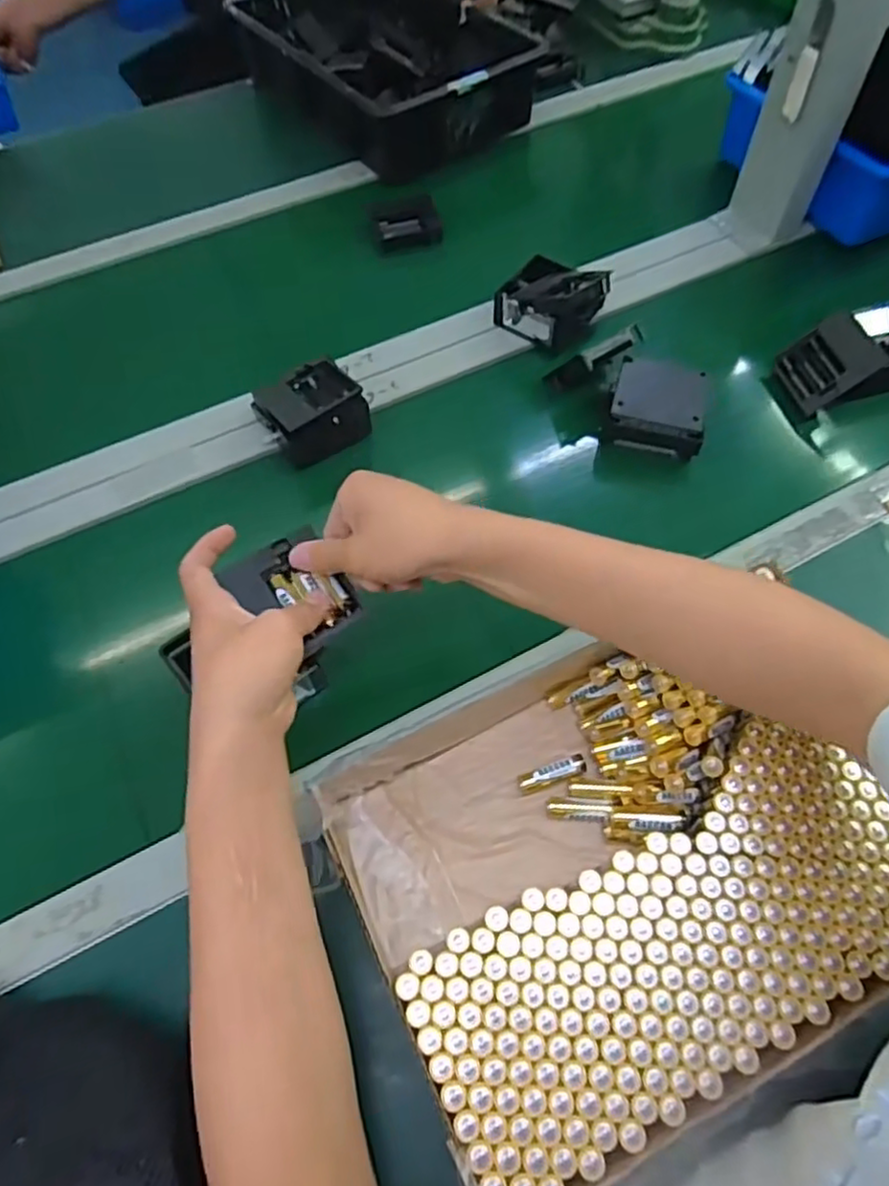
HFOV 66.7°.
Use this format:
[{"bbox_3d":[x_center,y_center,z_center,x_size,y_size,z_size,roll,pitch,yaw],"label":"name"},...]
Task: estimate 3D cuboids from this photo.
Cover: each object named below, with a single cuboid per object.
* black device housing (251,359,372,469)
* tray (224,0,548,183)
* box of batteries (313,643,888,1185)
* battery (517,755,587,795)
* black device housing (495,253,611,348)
[{"bbox_3d":[-0.124,-0.173,0.641,0.091,0.051,0.080,-26,63,-13],"label":"black device housing"},{"bbox_3d":[-0.079,-0.755,0.963,0.284,0.101,0.398,-33,64,-16],"label":"tray"},{"bbox_3d":[0.108,0.169,0.438,0.311,0.055,0.257,-25,62,-13],"label":"box of batteries"},{"bbox_3d":[0.077,0.129,0.482,0.049,0.014,0.014,-17,61,-9],"label":"battery"},{"bbox_3d":[0.114,-0.311,0.711,0.098,0.065,0.089,34,66,19],"label":"black device housing"}]

